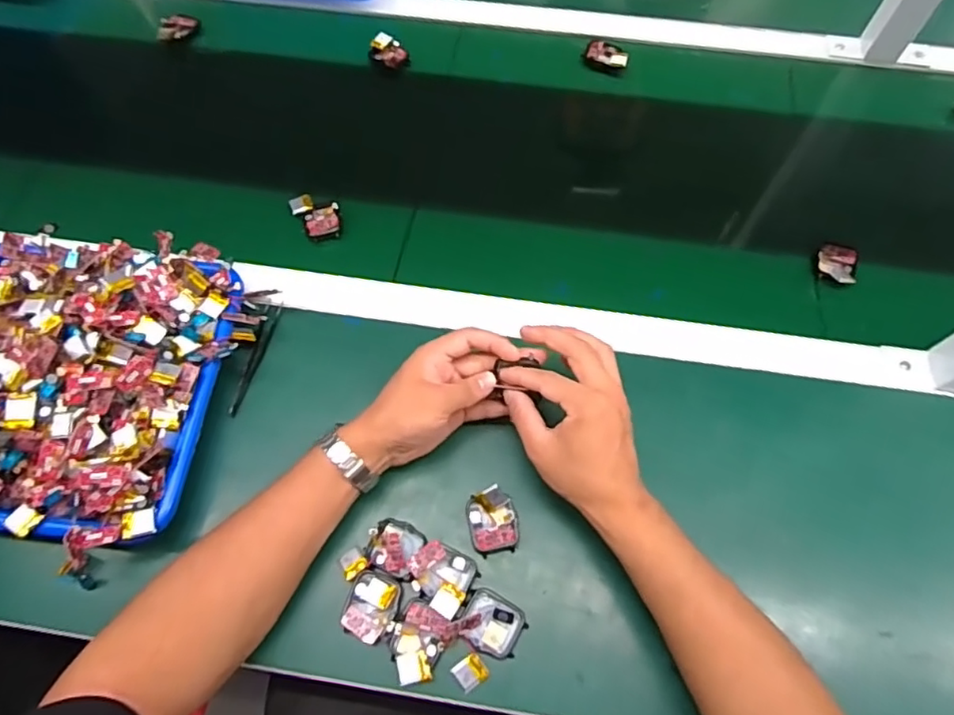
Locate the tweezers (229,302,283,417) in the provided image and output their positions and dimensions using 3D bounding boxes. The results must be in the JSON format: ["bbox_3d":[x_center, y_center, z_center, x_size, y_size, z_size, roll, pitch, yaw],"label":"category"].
[{"bbox_3d":[-0.201,-0.002,0.532,0.014,0.017,0.112,12,65,6],"label":"tweezers"}]

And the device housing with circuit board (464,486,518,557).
[{"bbox_3d":[0.012,0.131,0.471,0.040,0.016,0.049,-11,65,-5],"label":"device housing with circuit board"}]

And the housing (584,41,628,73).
[{"bbox_3d":[0.157,-0.367,0.716,0.054,0.017,0.042,17,66,8],"label":"housing"}]

